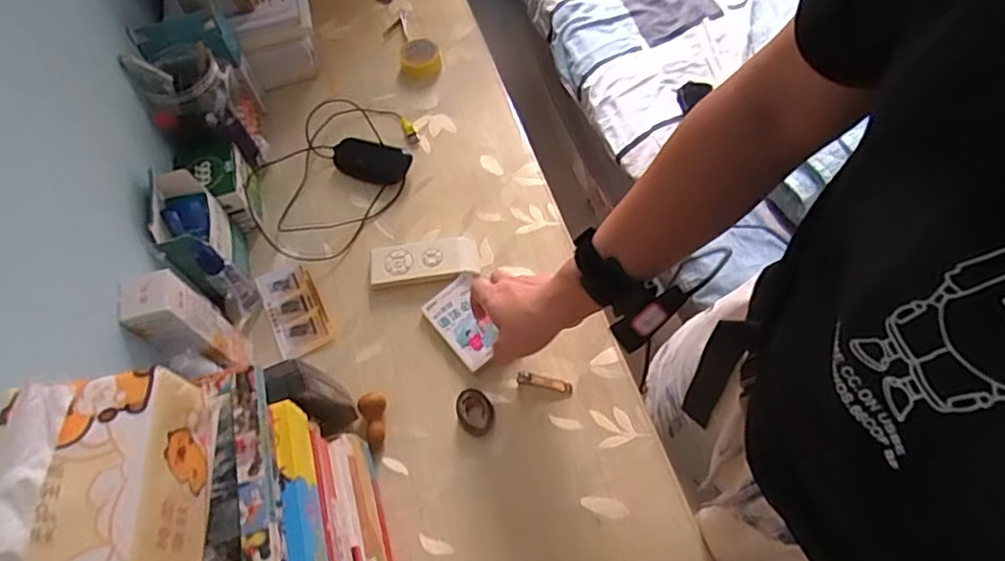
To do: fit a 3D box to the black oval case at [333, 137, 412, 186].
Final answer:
[{"bbox_3d":[-0.179,-0.160,0.817,0.110,0.026,0.061,19,64,13],"label":"black oval case"}]

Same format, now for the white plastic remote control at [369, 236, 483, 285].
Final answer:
[{"bbox_3d":[-0.094,-0.025,0.735,0.128,0.021,0.055,-10,61,-2],"label":"white plastic remote control"}]

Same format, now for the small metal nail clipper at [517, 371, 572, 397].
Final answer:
[{"bbox_3d":[0.045,0.110,0.652,0.058,0.006,0.015,9,62,9],"label":"small metal nail clipper"}]

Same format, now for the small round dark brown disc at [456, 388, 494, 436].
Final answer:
[{"bbox_3d":[-0.029,0.137,0.637,0.037,0.010,0.050,-19,61,-7],"label":"small round dark brown disc"}]

